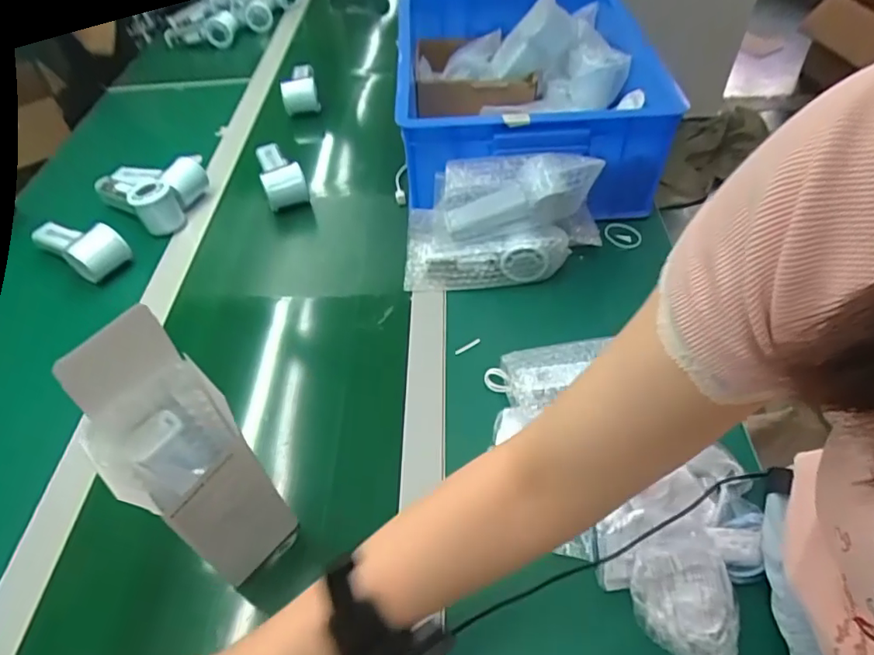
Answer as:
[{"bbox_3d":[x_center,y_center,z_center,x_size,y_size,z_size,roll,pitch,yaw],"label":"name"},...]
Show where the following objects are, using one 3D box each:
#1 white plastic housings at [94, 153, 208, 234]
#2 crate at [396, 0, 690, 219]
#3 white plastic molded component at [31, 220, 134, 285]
[{"bbox_3d":[-0.410,-0.204,0.807,0.140,0.061,0.107,28,55,24],"label":"white plastic housings"},{"bbox_3d":[0.126,-0.359,0.829,0.335,0.168,0.447,-2,48,1],"label":"crate"},{"bbox_3d":[-0.464,-0.110,0.724,0.114,0.049,0.060,23,53,21],"label":"white plastic molded component"}]

